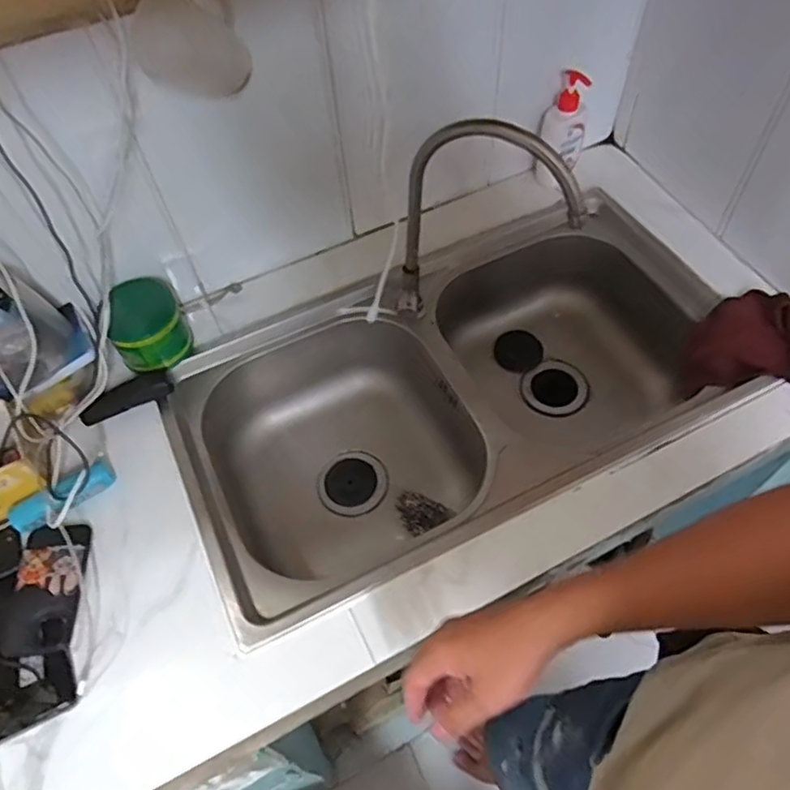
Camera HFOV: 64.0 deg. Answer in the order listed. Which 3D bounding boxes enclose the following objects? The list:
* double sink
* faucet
[{"bbox_3d":[0.073,0.003,0.939,0.750,0.234,0.459,-23,59,-11],"label":"double sink"},{"bbox_3d":[0.109,-0.205,0.770,0.236,0.295,0.053,10,58,10],"label":"faucet"}]

